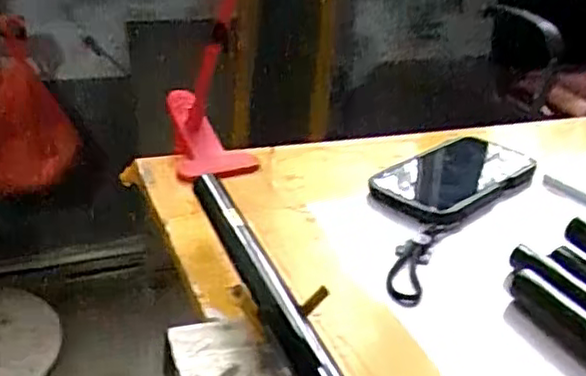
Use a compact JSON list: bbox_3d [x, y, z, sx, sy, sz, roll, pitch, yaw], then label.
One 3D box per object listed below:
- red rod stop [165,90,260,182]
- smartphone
[{"bbox_3d":[-0.071,-0.050,0.604,0.068,0.045,0.086,-4,28,-16],"label":"red rod stop"},{"bbox_3d":[0.144,-0.011,0.590,0.166,0.010,0.083,-21,37,-37],"label":"smartphone"}]

